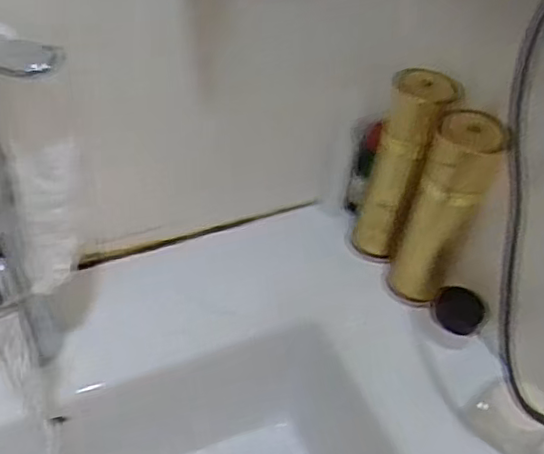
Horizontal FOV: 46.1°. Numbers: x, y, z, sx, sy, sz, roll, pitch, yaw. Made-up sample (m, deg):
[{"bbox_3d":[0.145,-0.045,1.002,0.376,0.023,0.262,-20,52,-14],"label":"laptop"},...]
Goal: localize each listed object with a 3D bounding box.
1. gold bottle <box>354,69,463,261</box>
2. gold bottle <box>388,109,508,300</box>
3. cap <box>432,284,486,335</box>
[{"bbox_3d":[0.114,-0.048,0.565,0.050,0.175,0.052,15,46,8],"label":"gold bottle"},{"bbox_3d":[0.140,-0.011,0.532,0.049,0.179,0.048,15,46,8],"label":"gold bottle"},{"bbox_3d":[0.164,0.071,0.556,0.016,0.044,0.045,-8,47,-40],"label":"cap"}]

